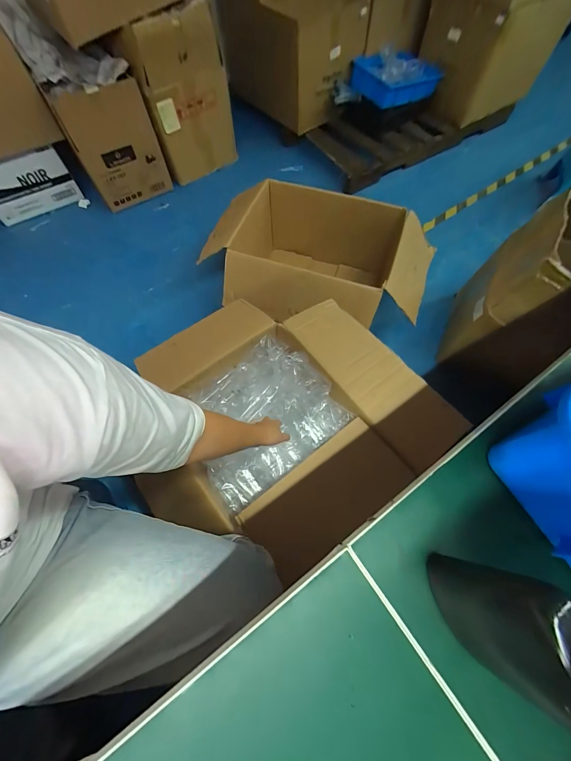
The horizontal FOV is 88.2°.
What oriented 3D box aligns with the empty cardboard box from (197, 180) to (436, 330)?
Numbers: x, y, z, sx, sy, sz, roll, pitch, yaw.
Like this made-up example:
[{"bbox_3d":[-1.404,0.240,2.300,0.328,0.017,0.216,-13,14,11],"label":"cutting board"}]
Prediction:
[{"bbox_3d":[0.090,-0.404,1.080,0.782,0.311,0.469,14,66,6],"label":"empty cardboard box"}]

